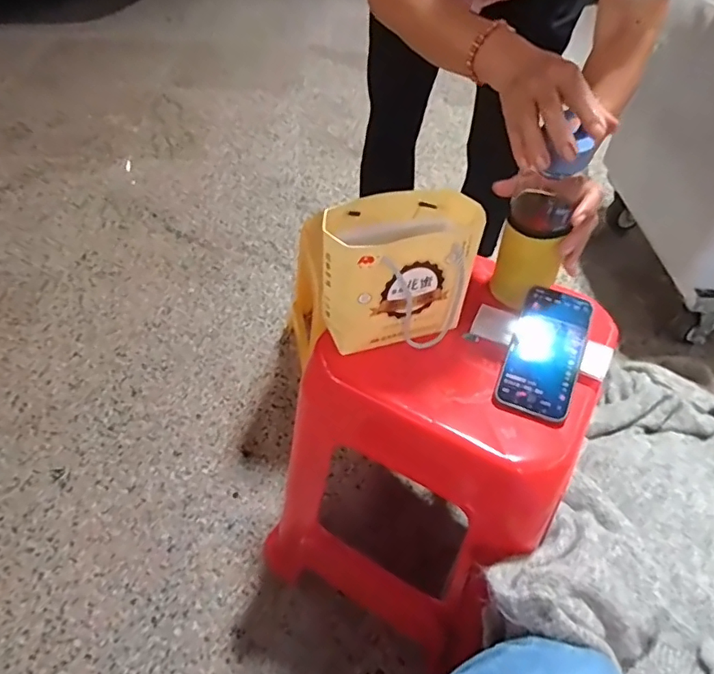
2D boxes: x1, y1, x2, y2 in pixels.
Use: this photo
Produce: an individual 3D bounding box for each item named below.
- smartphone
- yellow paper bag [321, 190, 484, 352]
[{"bbox_3d":[0.212,0.013,0.602,0.076,0.009,0.159,18,61,19],"label":"smartphone"},{"bbox_3d":[0.045,-0.074,0.602,0.165,0.140,0.100,-5,47,-8],"label":"yellow paper bag"}]

